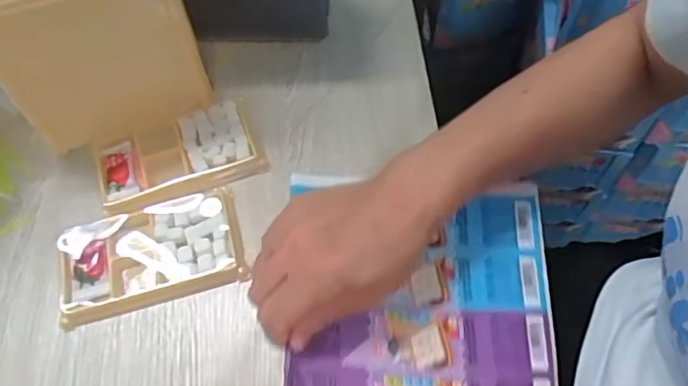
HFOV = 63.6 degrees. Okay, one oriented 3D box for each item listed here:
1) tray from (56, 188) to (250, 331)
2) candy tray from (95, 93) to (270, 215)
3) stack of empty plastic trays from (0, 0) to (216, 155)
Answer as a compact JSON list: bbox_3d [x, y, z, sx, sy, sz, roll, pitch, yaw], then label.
[{"bbox_3d":[-0.145,0.046,0.417,0.135,0.011,0.078,-15,59,-5],"label":"tray"},{"bbox_3d":[-0.137,-0.031,0.456,0.130,0.014,0.078,-20,59,-8],"label":"candy tray"},{"bbox_3d":[-0.192,-0.122,0.436,0.143,0.150,0.087,-18,59,-7],"label":"stack of empty plastic trays"}]

